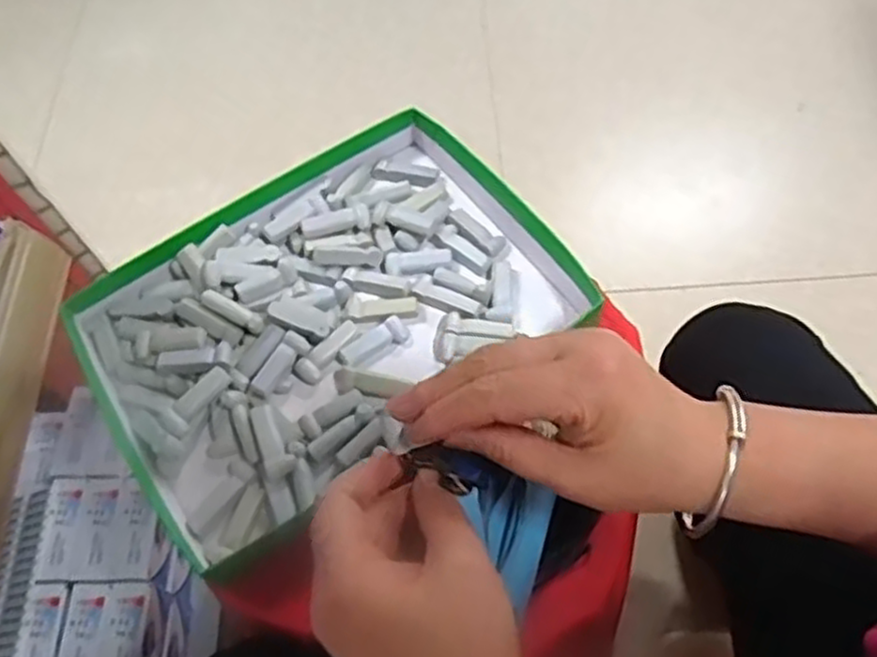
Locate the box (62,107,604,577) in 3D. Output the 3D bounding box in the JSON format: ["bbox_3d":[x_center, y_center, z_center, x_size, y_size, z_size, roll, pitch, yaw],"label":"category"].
[{"bbox_3d":[-0.077,-0.012,0.524,0.316,0.047,0.238,-35,64,-15],"label":"box"}]

